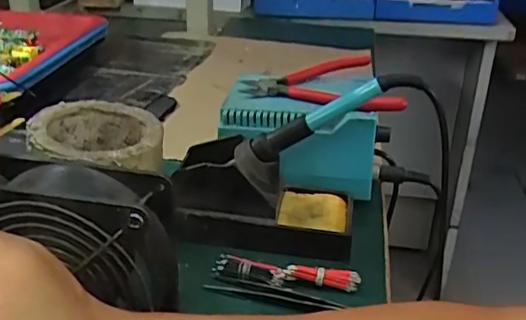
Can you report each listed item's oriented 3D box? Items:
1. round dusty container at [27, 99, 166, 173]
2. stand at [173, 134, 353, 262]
[{"bbox_3d":[-0.128,-0.010,0.443,0.097,0.044,0.095,-4,27,-12],"label":"round dusty container"},{"bbox_3d":[0.002,0.026,0.466,0.144,0.073,0.071,4,26,5],"label":"stand"}]

